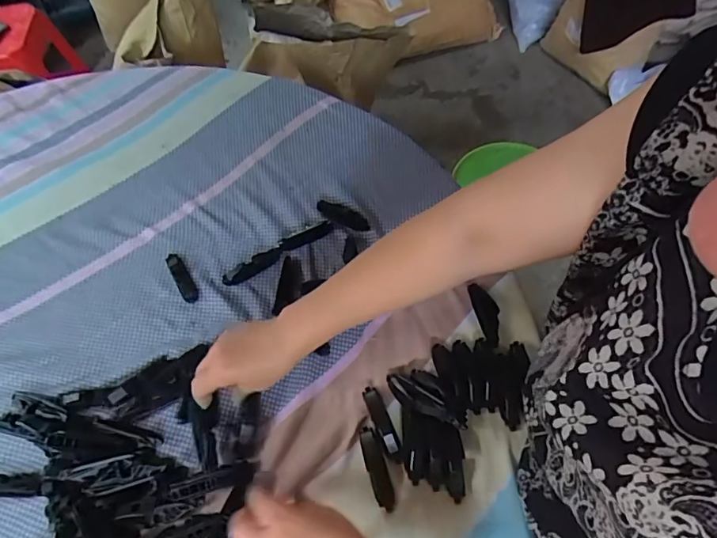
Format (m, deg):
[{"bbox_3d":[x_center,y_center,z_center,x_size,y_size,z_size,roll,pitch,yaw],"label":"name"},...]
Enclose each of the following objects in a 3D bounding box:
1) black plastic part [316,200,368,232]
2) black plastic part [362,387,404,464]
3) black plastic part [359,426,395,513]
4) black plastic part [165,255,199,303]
[{"bbox_3d":[-0.020,-0.073,0.644,0.079,0.009,0.031,24,63,17],"label":"black plastic part"},{"bbox_3d":[0.025,0.160,0.498,0.019,0.011,0.080,-22,60,-9],"label":"black plastic part"},{"bbox_3d":[0.018,0.200,0.480,0.019,0.004,0.079,-17,59,-6],"label":"black plastic part"},{"bbox_3d":[-0.225,0.008,0.606,0.019,0.015,0.082,-30,61,-13],"label":"black plastic part"}]

